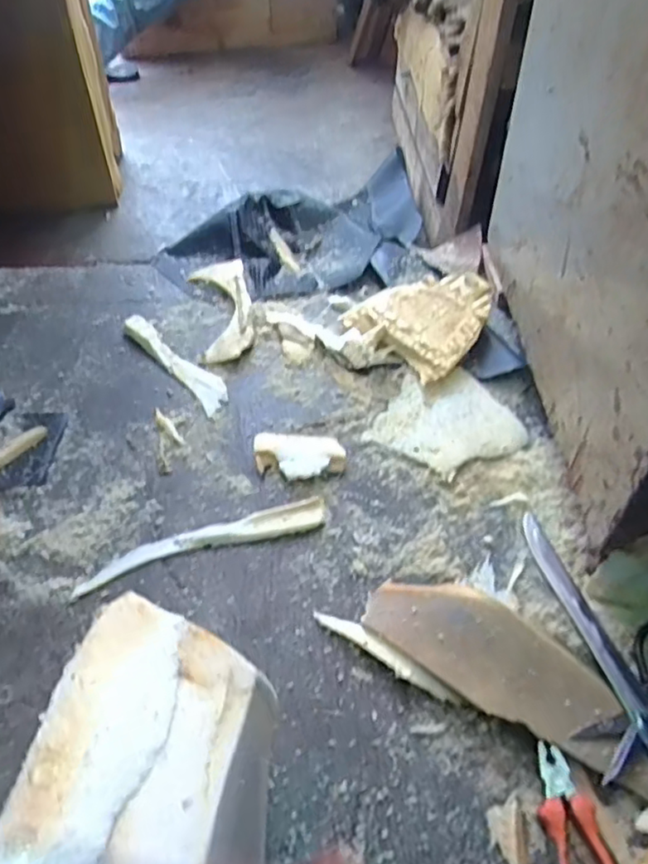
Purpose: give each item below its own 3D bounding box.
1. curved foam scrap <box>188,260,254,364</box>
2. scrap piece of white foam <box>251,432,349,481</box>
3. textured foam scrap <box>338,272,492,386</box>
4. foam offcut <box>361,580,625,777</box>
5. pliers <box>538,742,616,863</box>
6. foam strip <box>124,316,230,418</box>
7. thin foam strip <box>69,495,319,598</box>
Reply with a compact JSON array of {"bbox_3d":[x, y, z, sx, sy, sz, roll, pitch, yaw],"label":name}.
[{"bbox_3d":[-0.156,-0.194,0.980,0.084,0.027,0.214,-10,54,-8],"label":"curved foam scrap"},{"bbox_3d":[-0.031,0.034,0.808,0.115,0.023,0.064,2,53,0],"label":"scrap piece of white foam"},{"bbox_3d":[0.144,-0.169,0.917,0.186,0.064,0.171,38,61,24],"label":"textured foam scrap"},{"bbox_3d":[0.172,0.228,0.649,0.259,0.032,0.114,32,58,21],"label":"foam offcut"},{"bbox_3d":[0.218,0.348,0.546,0.048,0.014,0.139,-6,53,-5],"label":"pliers"},{"bbox_3d":[-0.215,-0.105,0.920,0.049,0.013,0.224,-36,61,-25],"label":"foam strip"},{"bbox_3d":[-0.139,0.128,0.733,0.292,0.014,0.043,-14,54,-11],"label":"thin foam strip"}]

